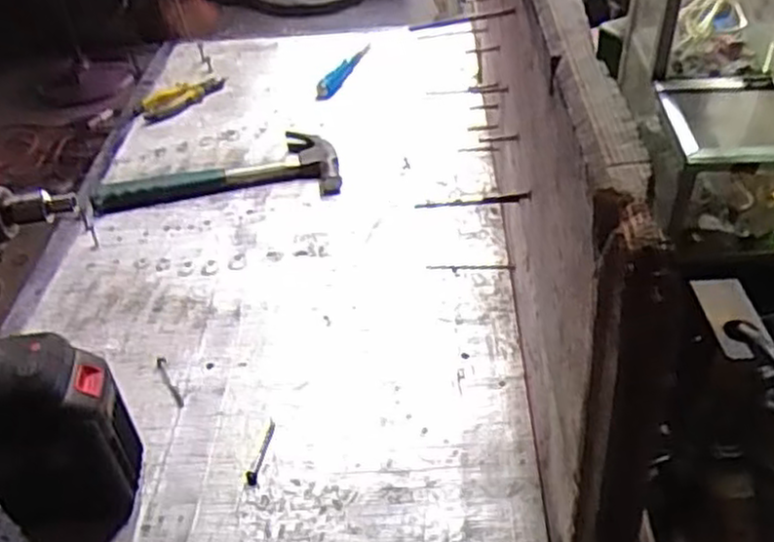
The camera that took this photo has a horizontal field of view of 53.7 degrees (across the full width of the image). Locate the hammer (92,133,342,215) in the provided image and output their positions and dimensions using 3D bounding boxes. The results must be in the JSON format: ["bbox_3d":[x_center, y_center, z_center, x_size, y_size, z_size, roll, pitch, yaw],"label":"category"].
[{"bbox_3d":[-0.226,-0.136,1.036,0.317,0.031,0.115,-5,42,-1],"label":"hammer"}]

